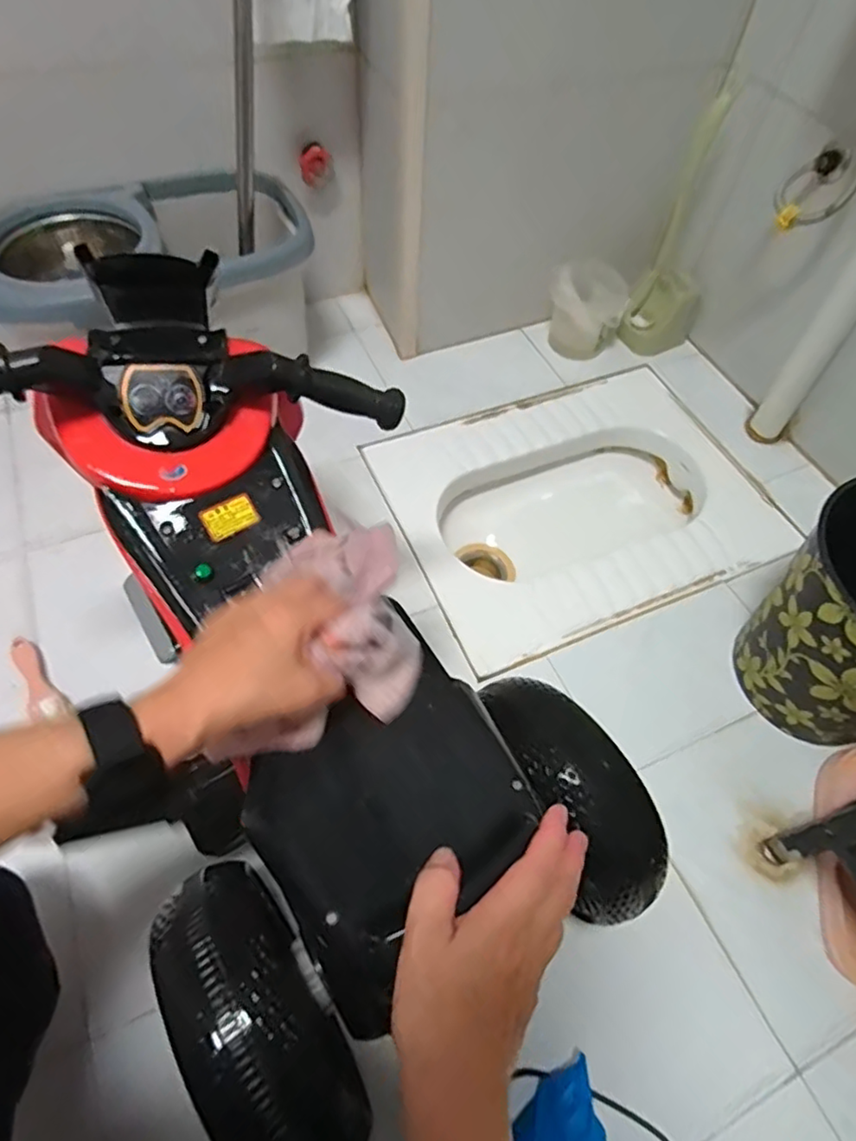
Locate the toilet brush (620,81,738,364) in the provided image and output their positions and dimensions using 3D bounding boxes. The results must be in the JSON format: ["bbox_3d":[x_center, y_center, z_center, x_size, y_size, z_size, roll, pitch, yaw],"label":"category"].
[{"bbox_3d":[0.433,-0.546,1.020,0.116,0.360,0.122,27,59,13],"label":"toilet brush"}]

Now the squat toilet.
[{"bbox_3d":[0.234,-0.085,1.021,0.542,0.157,0.435,-18,60,-16],"label":"squat toilet"}]

